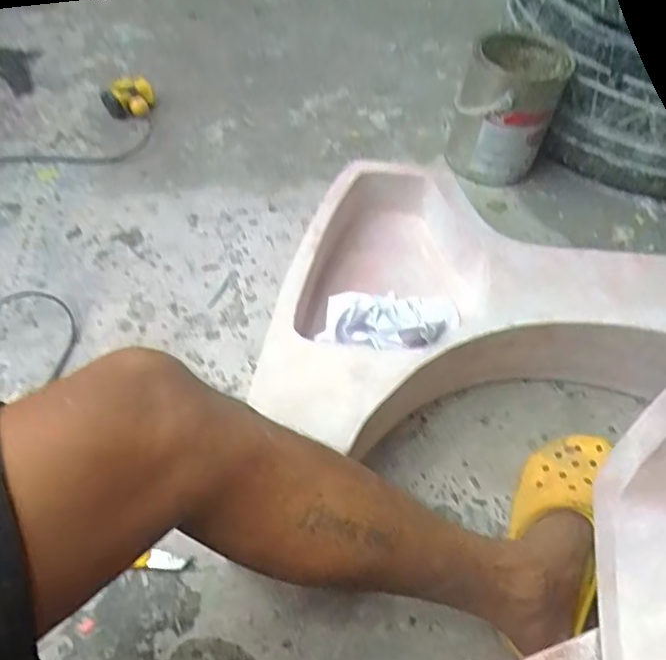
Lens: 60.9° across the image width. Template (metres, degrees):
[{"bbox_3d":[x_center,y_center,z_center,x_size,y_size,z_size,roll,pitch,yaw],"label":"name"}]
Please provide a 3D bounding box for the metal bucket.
[{"bbox_3d":[0.303,-0.387,1.012,0.162,0.212,0.169,2,54,-3],"label":"metal bucket"}]

